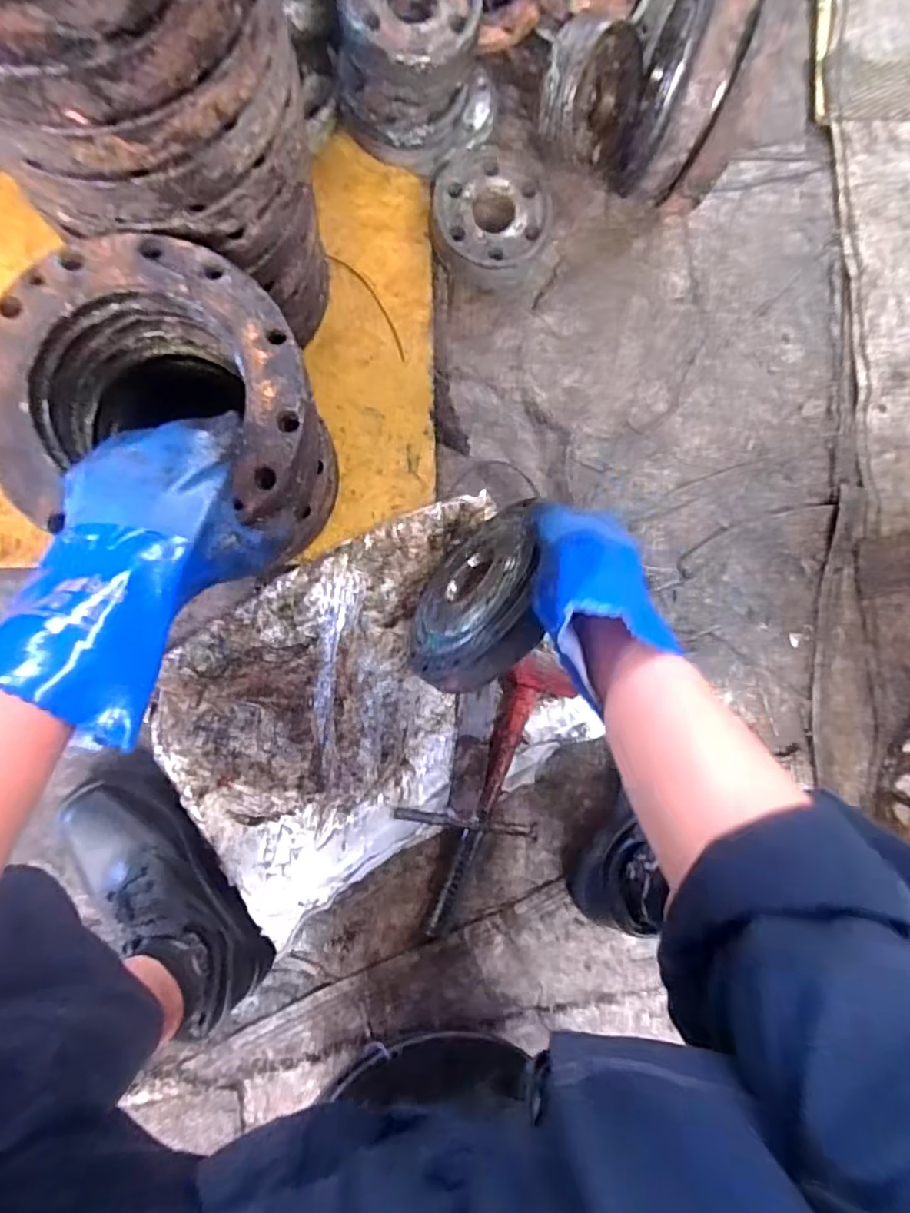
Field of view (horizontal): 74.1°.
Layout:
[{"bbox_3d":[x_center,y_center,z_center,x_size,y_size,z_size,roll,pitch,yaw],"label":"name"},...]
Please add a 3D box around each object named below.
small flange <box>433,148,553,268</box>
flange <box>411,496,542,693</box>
[{"bbox_3d":[0.040,-0.425,0.654,0.125,0.043,0.116,0,89,-8],"label":"small flange"},{"bbox_3d":[0.022,-0.009,0.550,0.030,0.154,0.174,33,42,-27],"label":"flange"}]

